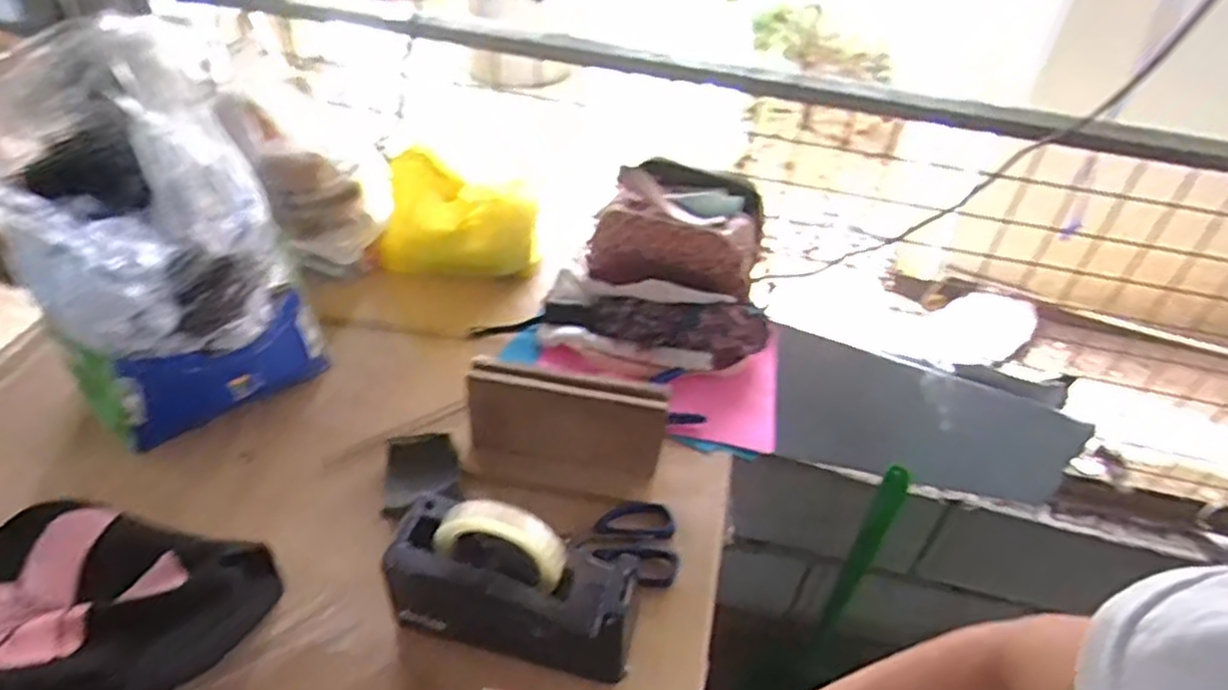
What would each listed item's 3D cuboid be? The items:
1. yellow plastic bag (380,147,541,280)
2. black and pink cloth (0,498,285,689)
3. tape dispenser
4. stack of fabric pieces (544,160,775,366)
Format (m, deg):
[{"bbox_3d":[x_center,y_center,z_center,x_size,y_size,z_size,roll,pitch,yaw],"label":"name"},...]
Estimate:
[{"bbox_3d":[-0.195,-0.149,0.931,0.203,0.194,0.084,-2,43,-9],"label":"yellow plastic bag"},{"bbox_3d":[-0.415,0.212,0.567,0.221,0.103,0.221,13,42,7],"label":"black and pink cloth"},{"bbox_3d":[-0.079,0.186,0.601,0.198,0.120,0.080,14,43,9],"label":"tape dispenser"},{"bbox_3d":[0.059,-0.099,0.909,0.267,0.141,0.214,10,42,4],"label":"stack of fabric pieces"}]

